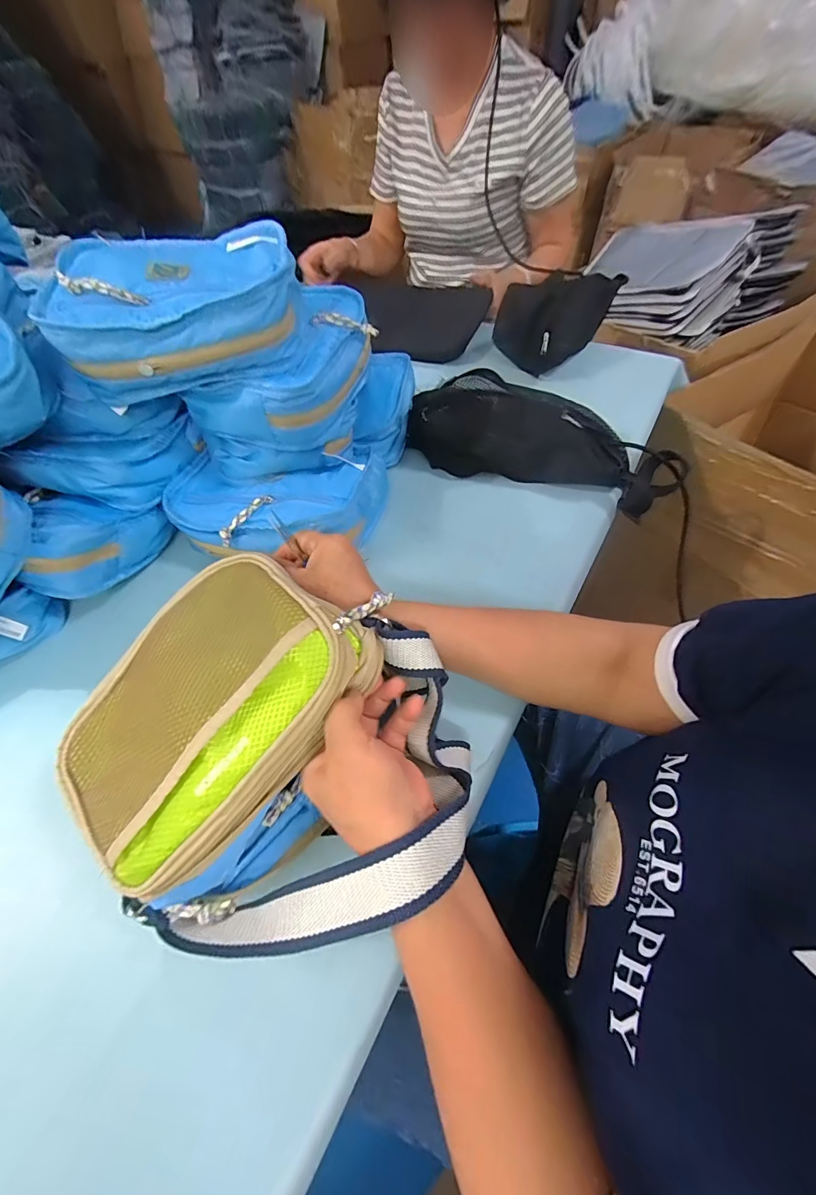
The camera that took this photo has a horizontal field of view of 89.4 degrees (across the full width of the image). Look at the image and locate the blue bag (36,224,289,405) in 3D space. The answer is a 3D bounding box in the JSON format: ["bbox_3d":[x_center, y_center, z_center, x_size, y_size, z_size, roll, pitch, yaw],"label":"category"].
[{"bbox_3d":[-0.219,-0.286,0.408,0.221,0.077,0.183,-18,56,-7],"label":"blue bag"}]

